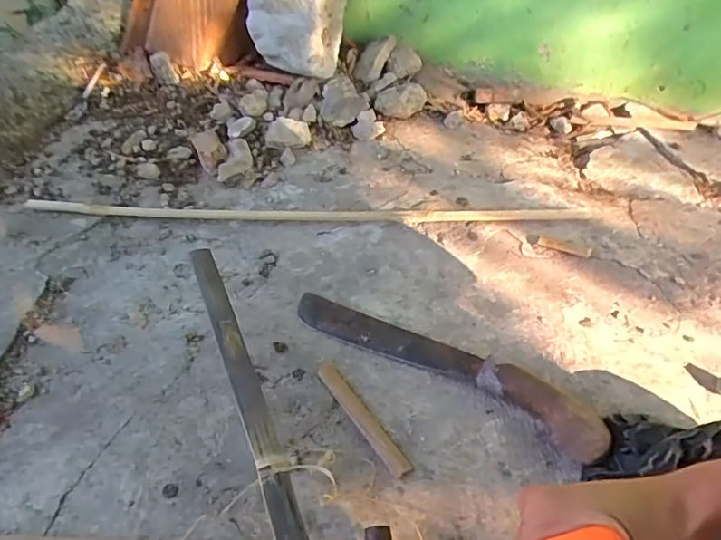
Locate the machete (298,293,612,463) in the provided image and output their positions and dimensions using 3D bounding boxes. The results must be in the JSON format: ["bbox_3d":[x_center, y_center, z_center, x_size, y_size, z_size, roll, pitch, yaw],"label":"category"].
[{"bbox_3d":[0.084,0.103,0.625,0.398,0.041,0.072,25,50,26],"label":"machete"}]

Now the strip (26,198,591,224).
[{"bbox_3d":[-0.105,-0.092,0.860,0.893,0.010,0.036,2,44,4],"label":"strip"}]

